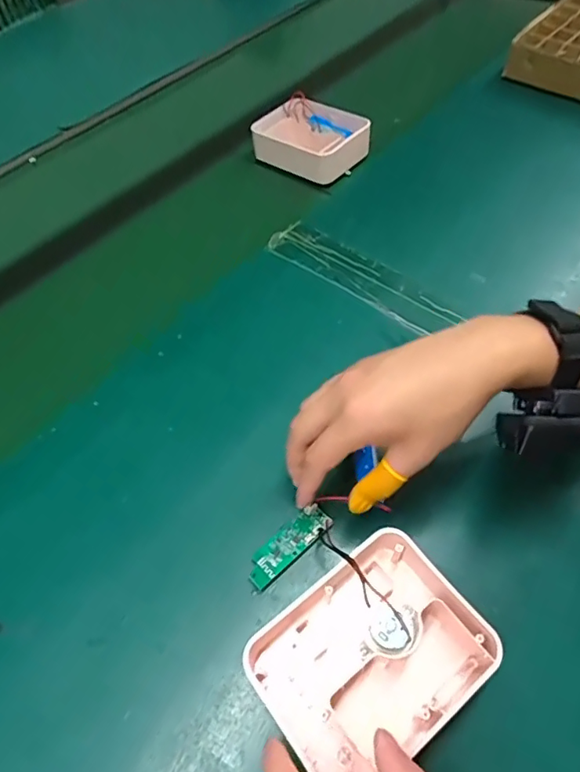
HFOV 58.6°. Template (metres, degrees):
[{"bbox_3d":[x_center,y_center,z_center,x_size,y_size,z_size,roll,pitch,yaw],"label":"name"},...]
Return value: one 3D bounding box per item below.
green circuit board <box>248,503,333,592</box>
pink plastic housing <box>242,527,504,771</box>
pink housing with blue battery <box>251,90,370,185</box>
[{"bbox_3d":[-0.001,0.113,0.367,0.069,0.010,0.024,-40,62,-20],"label":"green circuit board"},{"bbox_3d":[0.048,0.166,0.316,0.127,0.047,0.101,-34,60,-19],"label":"pink plastic housing"},{"bbox_3d":[0.025,-0.314,0.649,0.134,0.041,0.093,31,62,22],"label":"pink housing with blue battery"}]

